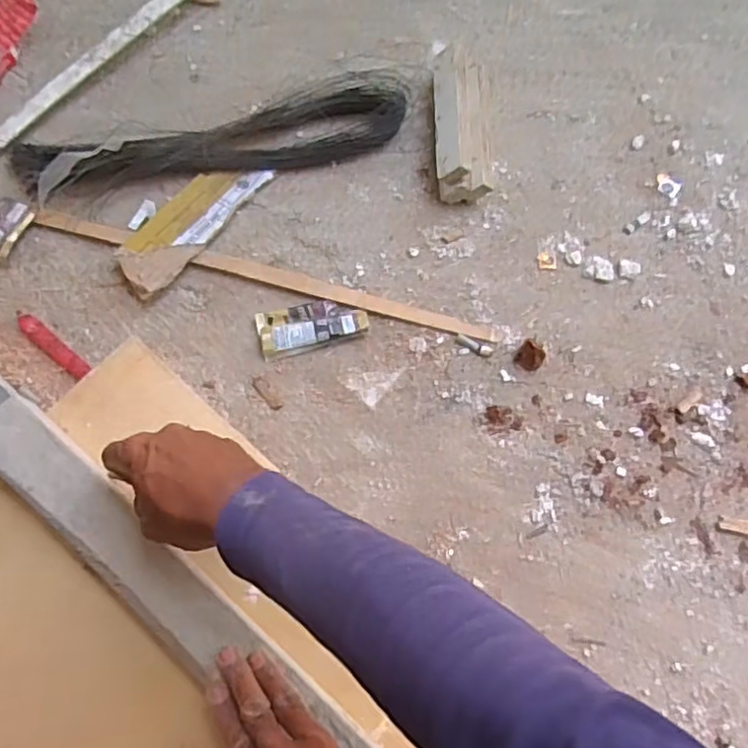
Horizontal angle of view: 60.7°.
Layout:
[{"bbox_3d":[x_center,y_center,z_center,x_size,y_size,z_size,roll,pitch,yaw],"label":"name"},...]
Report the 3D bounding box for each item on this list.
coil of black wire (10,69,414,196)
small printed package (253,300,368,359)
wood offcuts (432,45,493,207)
[{"bbox_3d":[-0.178,-0.271,0.731,0.452,0.051,0.102,-16,75,-6],"label":"coil of black wire"},{"bbox_3d":[-0.067,-0.054,0.688,0.113,0.013,0.050,-15,75,-6],"label":"small printed package"},{"bbox_3d":[0.103,-0.289,0.744,0.068,0.060,0.181,1,73,-1],"label":"wood offcuts"}]

